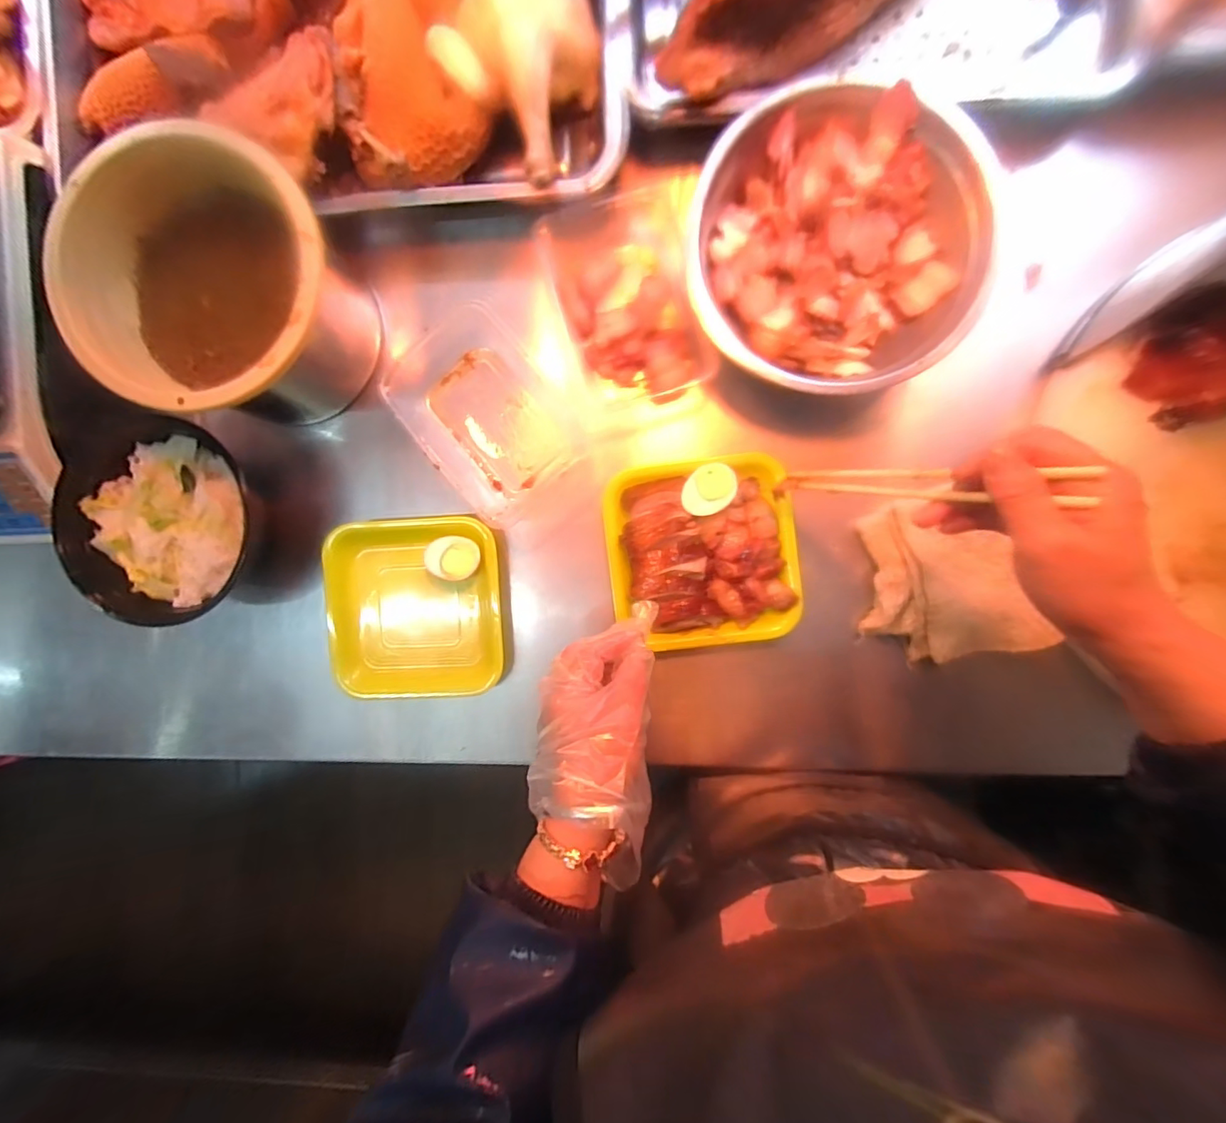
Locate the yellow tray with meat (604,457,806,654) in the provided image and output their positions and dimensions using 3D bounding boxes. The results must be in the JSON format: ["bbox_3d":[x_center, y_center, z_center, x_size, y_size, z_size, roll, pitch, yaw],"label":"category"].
[{"bbox_3d":[0.074,-0.006,0.446,0.153,0.032,0.155,-9,91,4],"label":"yellow tray with meat"}]

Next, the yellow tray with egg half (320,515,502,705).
[{"bbox_3d":[-0.173,0.043,0.478,0.155,0.035,0.161,-2,92,4],"label":"yellow tray with egg half"}]

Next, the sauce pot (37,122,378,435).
[{"bbox_3d":[-0.283,-0.196,0.417,0.169,0.137,0.175,0,92,4],"label":"sauce pot"}]

